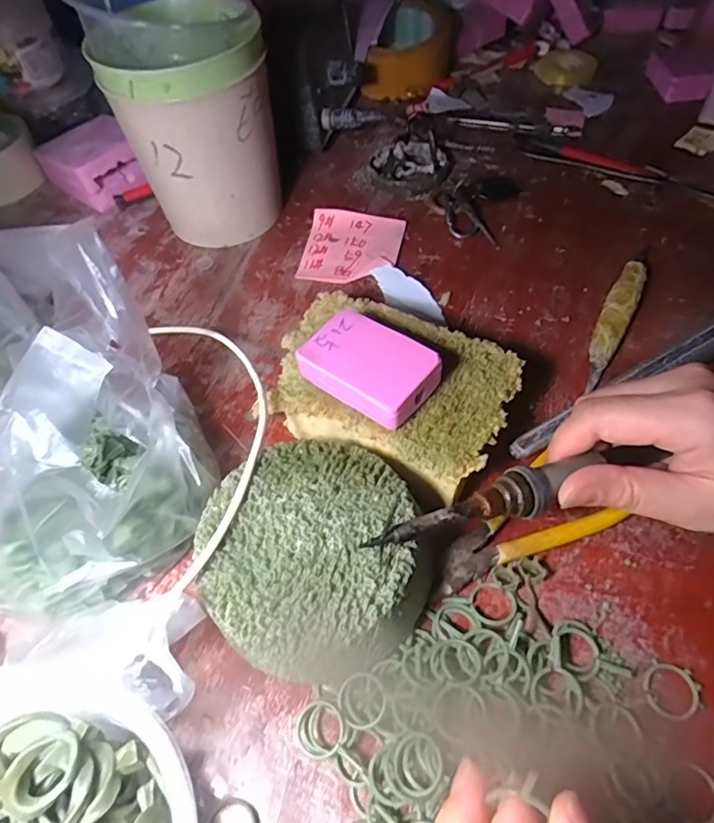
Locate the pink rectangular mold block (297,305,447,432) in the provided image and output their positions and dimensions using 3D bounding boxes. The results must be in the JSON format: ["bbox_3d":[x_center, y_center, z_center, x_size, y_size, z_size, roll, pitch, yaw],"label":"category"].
[{"bbox_3d":[0.006,-0.024,0.282,0.069,0.022,0.044,34,65,23],"label":"pink rectangular mold block"}]

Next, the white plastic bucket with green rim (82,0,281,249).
[{"bbox_3d":[-0.112,-0.204,0.392,0.105,0.146,0.095,-19,56,-9],"label":"white plastic bucket with green rim"}]

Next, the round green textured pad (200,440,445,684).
[{"bbox_3d":[-0.021,0.065,0.249,0.104,0.039,0.099,-2,56,3],"label":"round green textured pad"}]

